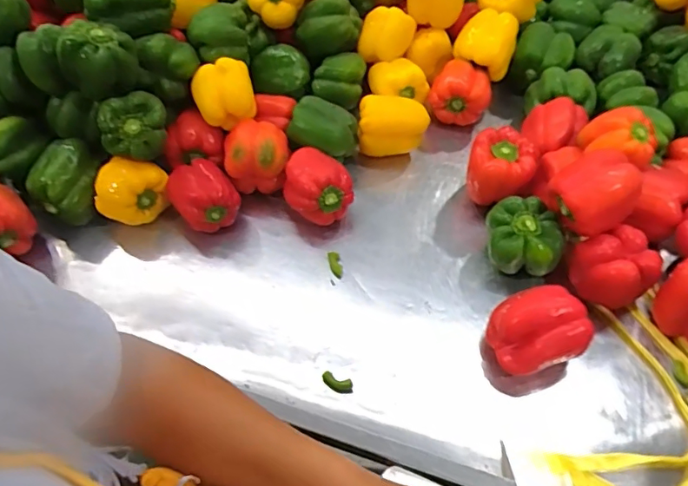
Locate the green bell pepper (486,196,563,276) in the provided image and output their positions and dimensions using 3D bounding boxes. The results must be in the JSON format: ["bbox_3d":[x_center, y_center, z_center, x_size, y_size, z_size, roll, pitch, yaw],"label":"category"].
[{"bbox_3d":[0.225,-0.002,0.674,0.093,0.082,0.086,14,56,11],"label":"green bell pepper"}]

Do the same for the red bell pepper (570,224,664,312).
[{"bbox_3d":[0.320,0.027,0.630,0.079,0.074,0.080,-14,55,-9],"label":"red bell pepper"}]

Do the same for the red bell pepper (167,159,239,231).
[{"bbox_3d":[-0.193,-0.062,0.730,0.083,0.073,0.081,-1,54,1],"label":"red bell pepper"}]

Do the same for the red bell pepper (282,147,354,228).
[{"bbox_3d":[-0.035,-0.071,0.727,0.087,0.080,0.087,-1,54,1],"label":"red bell pepper"}]

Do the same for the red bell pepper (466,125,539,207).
[{"bbox_3d":[0.213,-0.094,0.732,0.088,0.095,0.086,19,57,14],"label":"red bell pepper"}]

